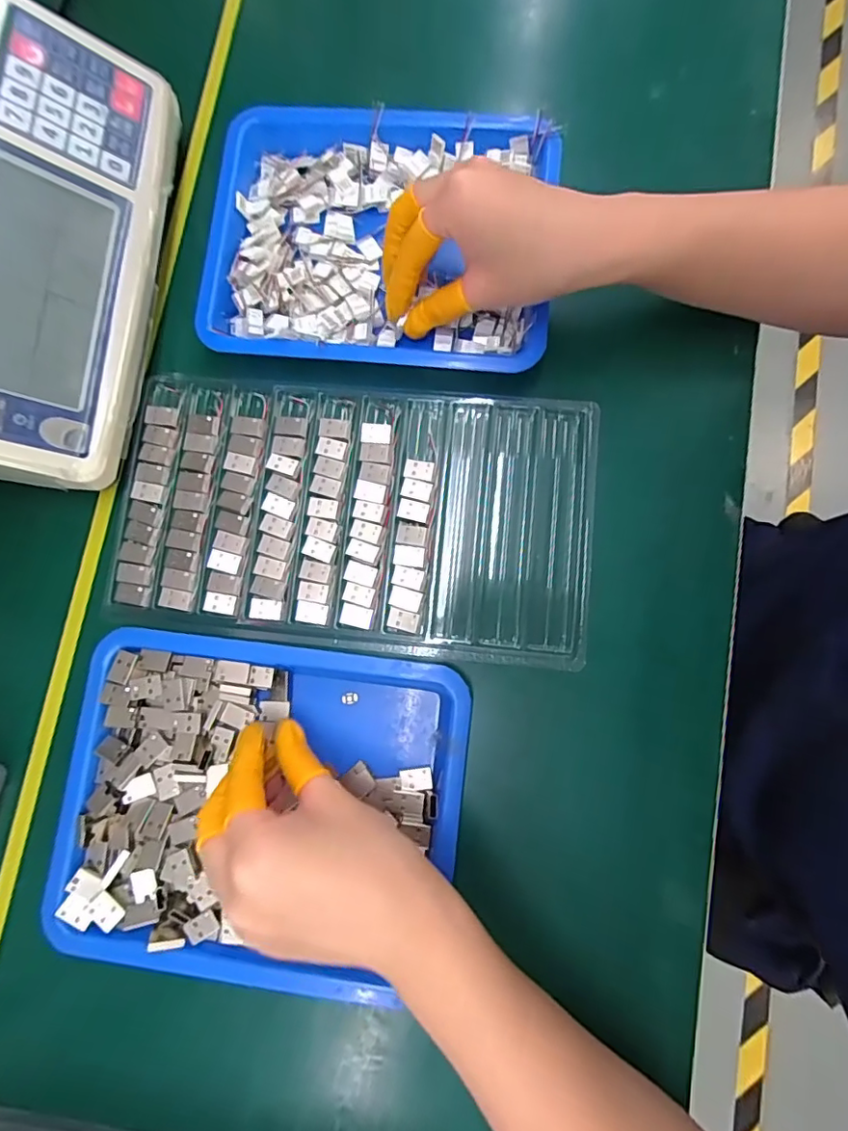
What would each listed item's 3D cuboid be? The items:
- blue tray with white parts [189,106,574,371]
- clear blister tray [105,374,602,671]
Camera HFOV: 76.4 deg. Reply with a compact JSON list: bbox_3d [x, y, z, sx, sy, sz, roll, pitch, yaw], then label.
[{"bbox_3d":[-0.029,-0.206,0.347,0.213,0.044,0.168,4,82,3],"label":"blue tray with white parts"},{"bbox_3d":[-0.041,-0.032,0.332,0.285,0.018,0.157,5,82,3],"label":"clear blister tray"}]

